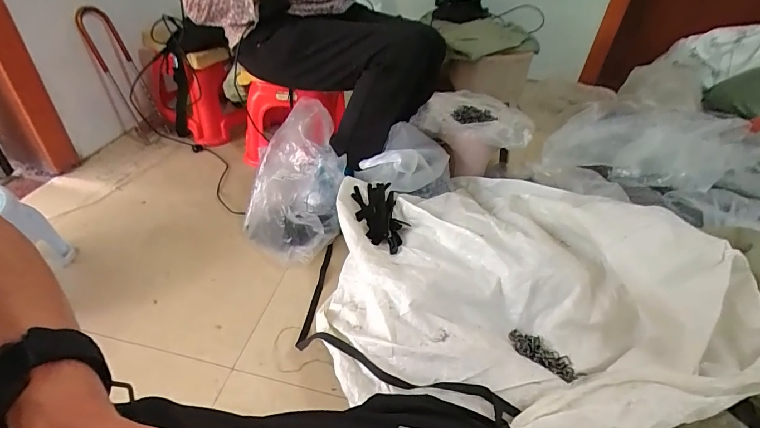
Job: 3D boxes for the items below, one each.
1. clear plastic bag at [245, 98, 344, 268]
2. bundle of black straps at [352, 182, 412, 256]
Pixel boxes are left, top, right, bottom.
[{"bbox_3d":[-0.215,-0.075,0.983,0.240,0.238,0.366,-4,41,-10],"label":"clear plastic bag"},{"bbox_3d":[0.000,0.004,0.823,0.094,0.028,0.192,-8,41,-15],"label":"bundle of black straps"}]

